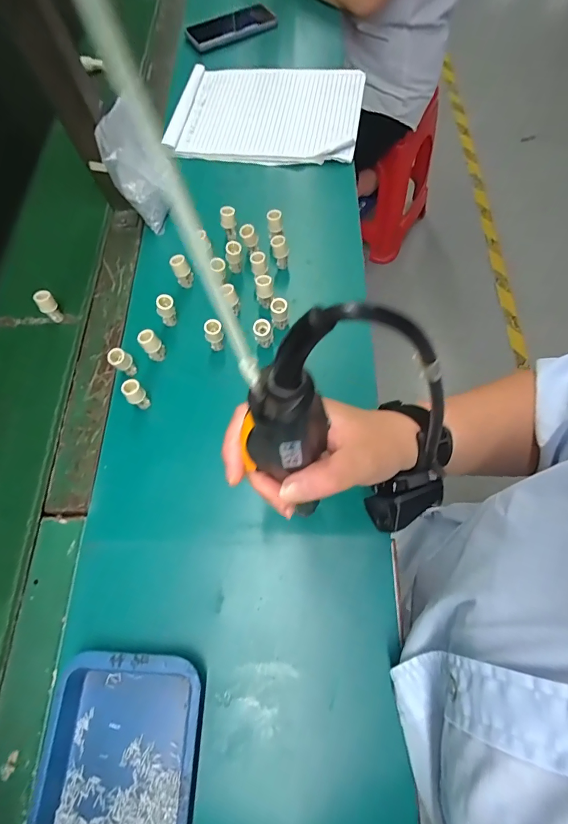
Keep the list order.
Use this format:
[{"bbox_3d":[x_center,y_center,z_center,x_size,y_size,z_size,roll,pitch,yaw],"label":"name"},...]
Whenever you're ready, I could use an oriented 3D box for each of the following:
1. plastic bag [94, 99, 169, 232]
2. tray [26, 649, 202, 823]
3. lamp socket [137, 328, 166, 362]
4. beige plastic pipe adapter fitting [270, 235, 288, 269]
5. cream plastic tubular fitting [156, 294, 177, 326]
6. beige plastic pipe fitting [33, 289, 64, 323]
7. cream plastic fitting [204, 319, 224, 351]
[{"bbox_3d":[-0.189,-0.330,0.512,0.054,0.109,0.112,3,66,7],"label":"plastic bag"},{"bbox_3d":[-0.133,0.282,0.307,0.127,0.033,0.154,0,66,5],"label":"tray"},{"bbox_3d":[-0.153,-0.077,0.449,0.021,0.041,0.020,-2,65,4],"label":"lamp socket"},{"bbox_3d":[-0.006,-0.201,0.483,0.020,0.040,0.016,-5,65,3],"label":"beige plastic pipe adapter fitting"},{"bbox_3d":[-0.140,-0.121,0.466,0.020,0.049,0.016,-20,65,-4],"label":"cream plastic tubular fitting"},{"bbox_3d":[-0.297,-0.133,0.488,0.021,0.043,0.020,-42,69,-13],"label":"beige plastic pipe fitting"},{"bbox_3d":[-0.080,-0.089,0.445,0.019,0.040,0.017,-15,65,-2],"label":"cream plastic fitting"}]

